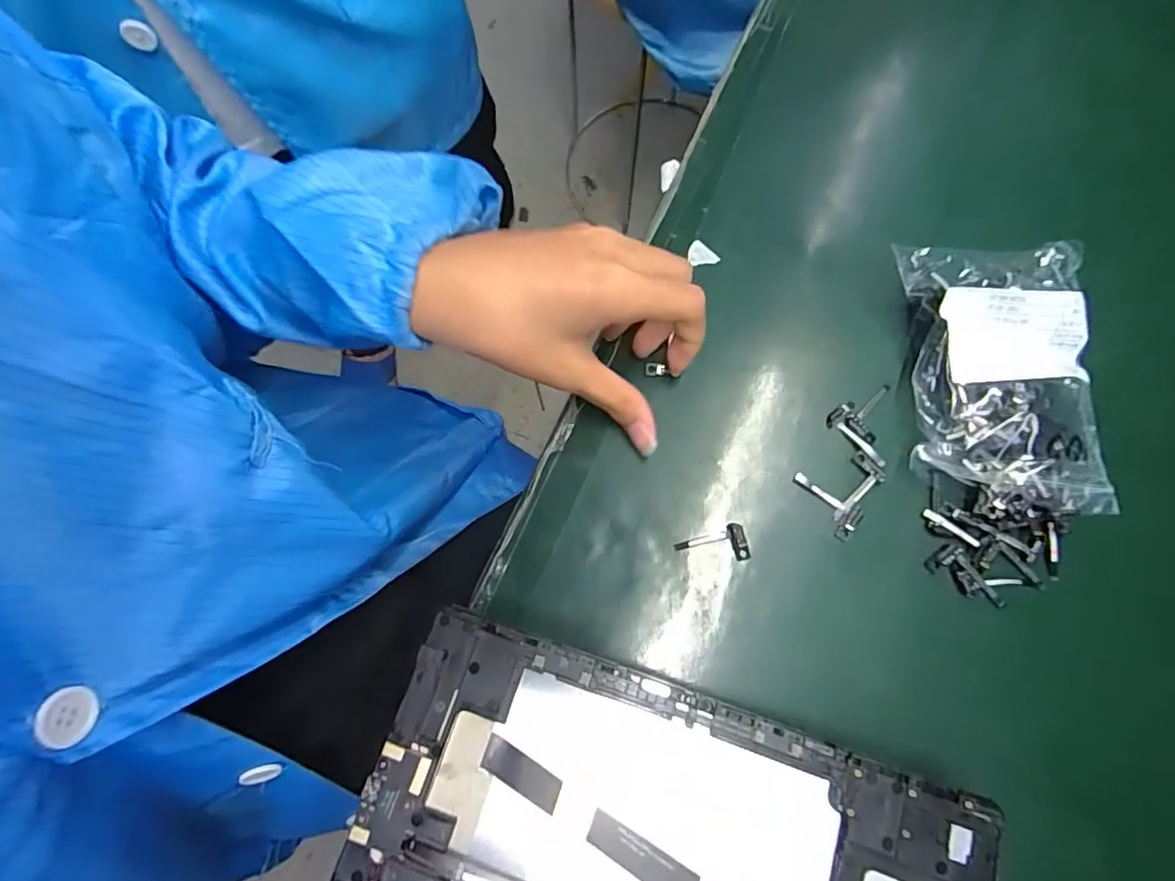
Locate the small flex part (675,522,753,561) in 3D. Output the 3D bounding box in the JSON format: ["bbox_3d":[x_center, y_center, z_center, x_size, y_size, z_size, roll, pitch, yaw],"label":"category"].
[{"bbox_3d":[0.061,0.053,0.278,0.034,0.005,0.018,-15,74,-4],"label":"small flex part"}]

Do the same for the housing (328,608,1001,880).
[{"bbox_3d":[0.026,0.177,0.218,0.238,0.008,0.147,17,75,6],"label":"housing"}]

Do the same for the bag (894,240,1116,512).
[{"bbox_3d":[0.203,-0.031,0.280,0.081,0.042,0.129,1,73,1],"label":"bag"}]

